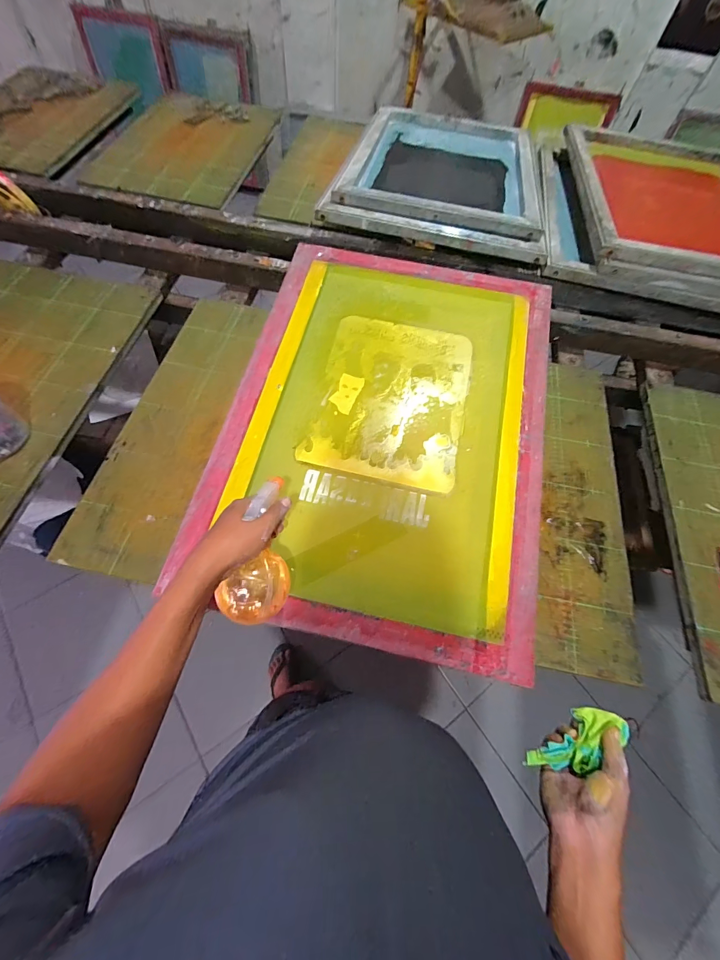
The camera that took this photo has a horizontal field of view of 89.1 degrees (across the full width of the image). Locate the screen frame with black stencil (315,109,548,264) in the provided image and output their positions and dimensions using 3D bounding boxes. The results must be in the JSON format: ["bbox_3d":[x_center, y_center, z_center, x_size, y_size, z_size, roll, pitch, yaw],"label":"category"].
[{"bbox_3d":[0.225,-0.814,0.965,0.510,0.059,0.670,13,59,2],"label":"screen frame with black stencil"}]

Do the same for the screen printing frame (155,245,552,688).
[{"bbox_3d":[0.046,-0.104,0.605,0.503,0.022,0.690,13,70,2],"label":"screen printing frame"}]

